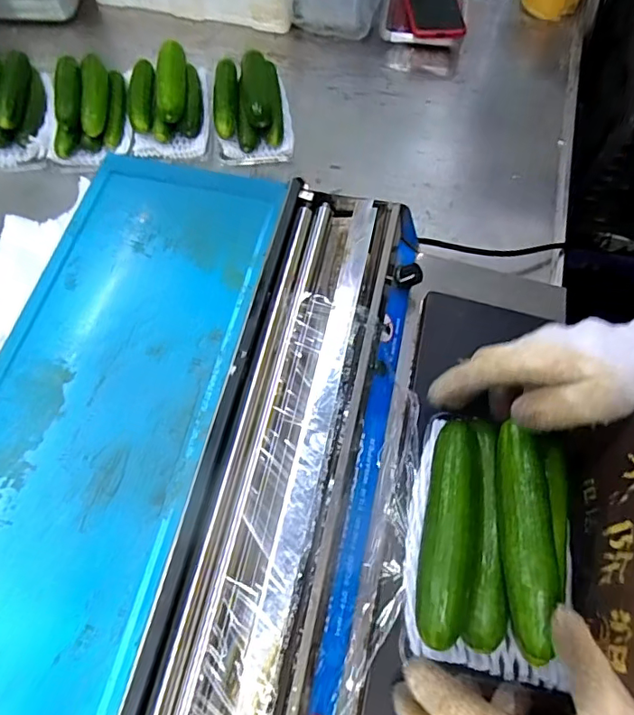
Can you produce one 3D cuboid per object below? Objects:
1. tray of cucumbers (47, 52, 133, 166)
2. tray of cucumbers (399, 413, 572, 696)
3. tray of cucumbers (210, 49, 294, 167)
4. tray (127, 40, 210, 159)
[{"bbox_3d":[-0.306,-0.326,0.677,0.110,0.066,0.139,-13,66,-6],"label":"tray of cucumbers"},{"bbox_3d":[0.112,0.115,0.333,0.097,0.058,0.163,9,66,5],"label":"tray of cucumbers"},{"bbox_3d":[-0.088,-0.341,0.686,0.101,0.059,0.160,-5,65,-2],"label":"tray of cucumbers"},{"bbox_3d":[-0.200,-0.356,0.687,0.107,0.064,0.180,-8,65,-3],"label":"tray"}]

